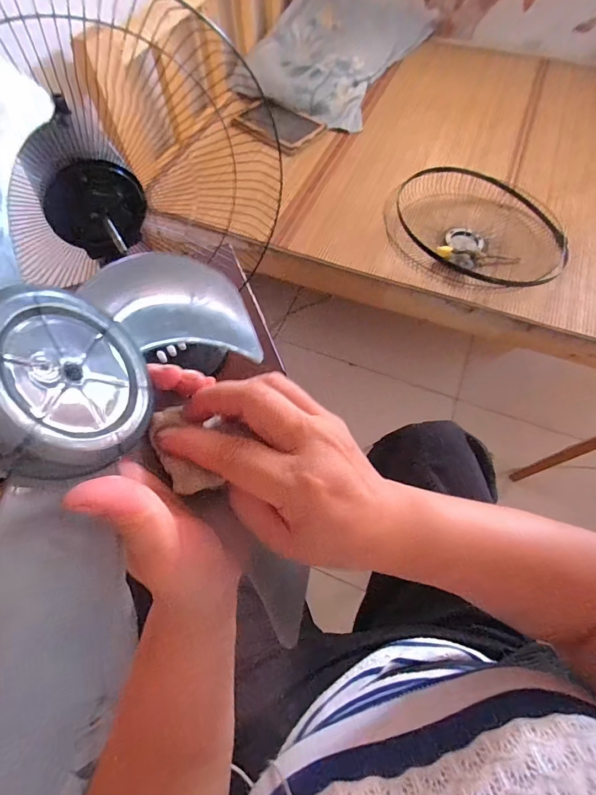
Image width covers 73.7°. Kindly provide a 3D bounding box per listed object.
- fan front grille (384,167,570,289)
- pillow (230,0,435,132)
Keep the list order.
[{"bbox_3d":[0.405,-0.399,0.937,0.365,0.063,0.392,-1,62,2],"label":"fan front grille"},{"bbox_3d":[0.117,-1.137,1.313,0.435,0.122,0.663,25,66,14],"label":"pillow"}]

